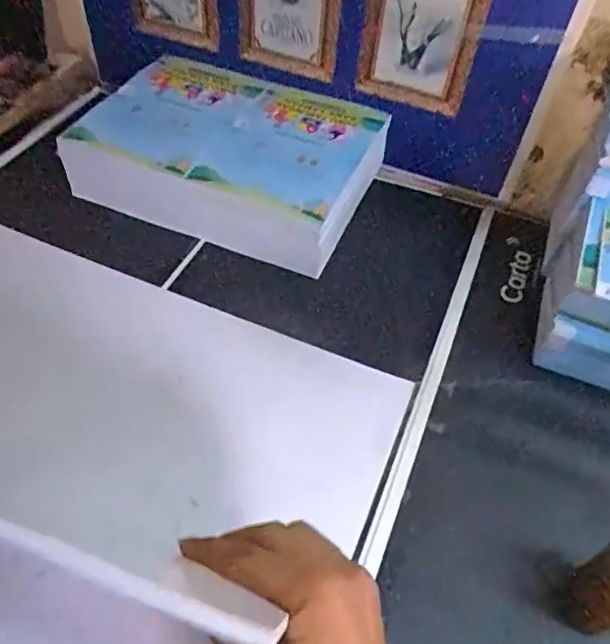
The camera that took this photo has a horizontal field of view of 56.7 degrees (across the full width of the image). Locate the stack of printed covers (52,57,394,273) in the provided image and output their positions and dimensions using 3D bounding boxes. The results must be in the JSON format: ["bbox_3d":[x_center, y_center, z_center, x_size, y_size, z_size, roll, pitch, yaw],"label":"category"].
[{"bbox_3d":[-0.097,-0.210,0.667,0.340,0.087,0.232,20,53,12],"label":"stack of printed covers"}]

